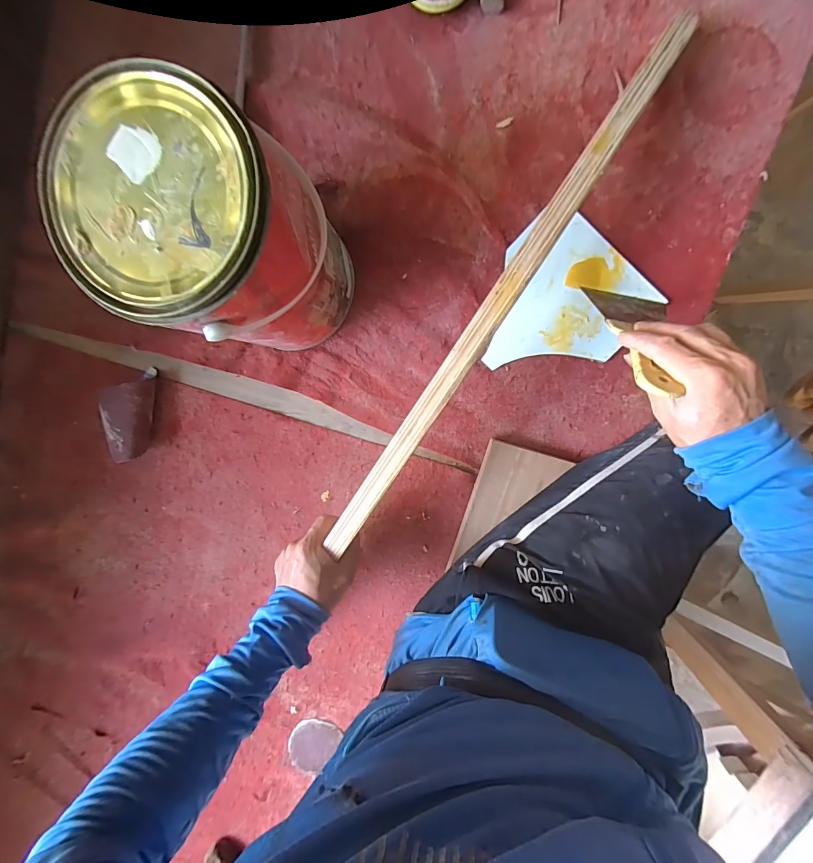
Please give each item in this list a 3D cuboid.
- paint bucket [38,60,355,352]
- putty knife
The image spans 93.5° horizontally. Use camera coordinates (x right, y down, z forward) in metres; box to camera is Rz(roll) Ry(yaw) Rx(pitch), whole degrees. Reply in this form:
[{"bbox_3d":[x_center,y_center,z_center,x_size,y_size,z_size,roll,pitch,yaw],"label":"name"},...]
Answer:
[{"bbox_3d":[-0.168,-0.181,0.395,0.169,0.247,0.162,1,98,5],"label":"paint bucket"},{"bbox_3d":[0.234,-0.099,0.384,0.091,0.205,0.009,15,134,5],"label":"putty knife"}]

